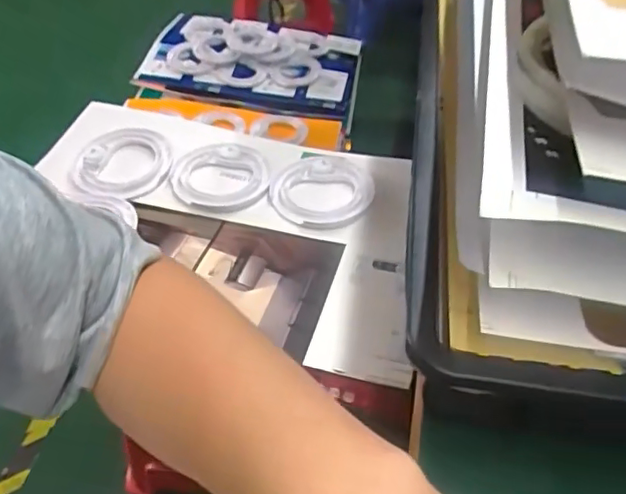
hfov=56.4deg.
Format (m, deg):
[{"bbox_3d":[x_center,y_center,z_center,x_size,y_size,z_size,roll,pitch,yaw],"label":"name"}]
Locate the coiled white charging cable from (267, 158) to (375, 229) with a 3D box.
[{"bbox_3d":[0.012,-0.079,0.768,0.132,0.019,0.130,7,46,4],"label":"coiled white charging cable"}]

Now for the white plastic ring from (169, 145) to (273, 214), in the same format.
[{"bbox_3d":[-0.126,-0.099,0.781,0.131,0.023,0.131,1,46,-1],"label":"white plastic ring"}]

